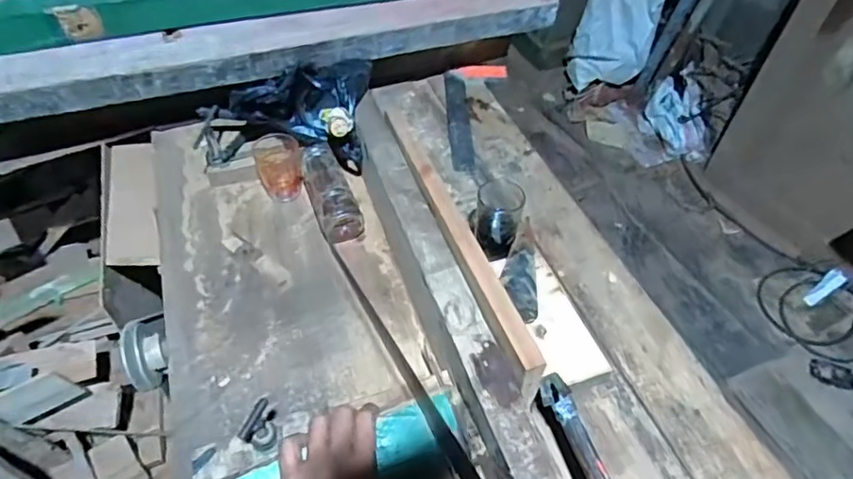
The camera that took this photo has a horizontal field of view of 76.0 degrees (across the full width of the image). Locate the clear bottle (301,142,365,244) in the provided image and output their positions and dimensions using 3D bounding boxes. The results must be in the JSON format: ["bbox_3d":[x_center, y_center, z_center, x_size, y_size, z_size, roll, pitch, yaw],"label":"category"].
[{"bbox_3d":[-0.142,-0.069,0.814,0.065,0.058,0.154,-16,53,-14],"label":"clear bottle"}]

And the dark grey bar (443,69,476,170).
[{"bbox_3d":[0.058,-0.228,1.010,0.042,0.015,0.295,-1,51,-2],"label":"dark grey bar"}]

